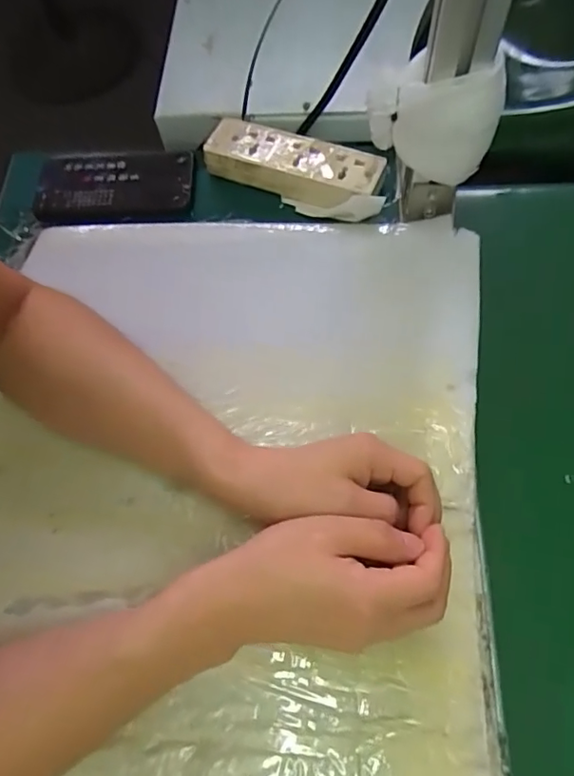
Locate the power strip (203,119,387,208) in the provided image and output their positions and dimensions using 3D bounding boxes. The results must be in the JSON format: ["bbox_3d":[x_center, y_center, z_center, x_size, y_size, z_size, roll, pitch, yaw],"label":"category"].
[{"bbox_3d":[0.004,-0.214,0.526,0.171,0.032,0.052,23,69,13],"label":"power strip"}]

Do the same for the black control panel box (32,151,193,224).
[{"bbox_3d":[-0.179,-0.202,0.554,0.165,0.017,0.098,3,66,5],"label":"black control panel box"}]

